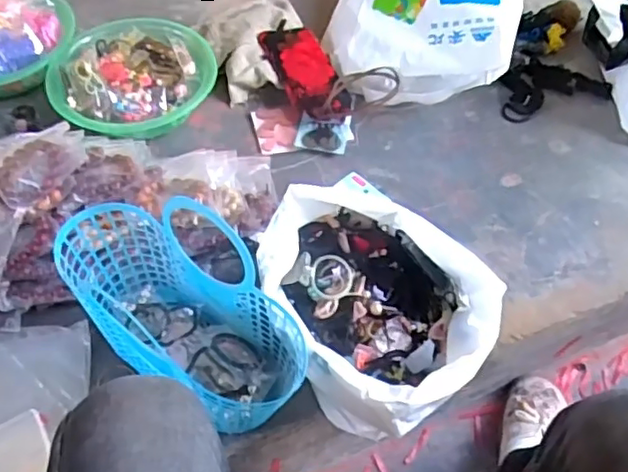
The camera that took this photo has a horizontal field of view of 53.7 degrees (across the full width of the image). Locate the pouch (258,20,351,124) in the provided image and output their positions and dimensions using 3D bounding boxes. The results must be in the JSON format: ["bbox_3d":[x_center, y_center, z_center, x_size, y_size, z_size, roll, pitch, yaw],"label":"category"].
[{"bbox_3d":[-0.014,-0.257,0.977,0.102,0.039,0.202,-15,57,-9],"label":"pouch"}]

